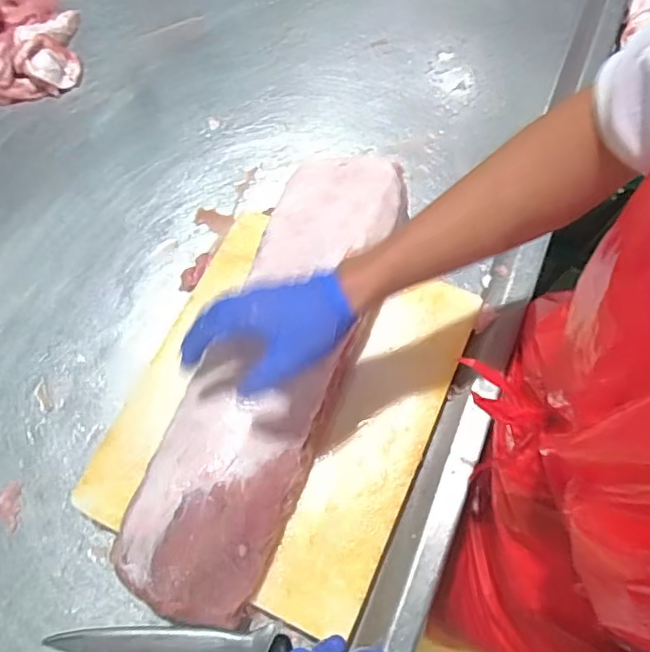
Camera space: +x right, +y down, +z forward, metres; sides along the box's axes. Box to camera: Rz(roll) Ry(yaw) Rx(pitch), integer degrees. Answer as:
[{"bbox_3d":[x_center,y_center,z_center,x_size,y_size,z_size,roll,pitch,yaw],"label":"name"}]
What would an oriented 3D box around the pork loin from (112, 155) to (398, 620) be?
[{"bbox_3d":[-0.047,0.028,0.575,0.136,0.068,0.490,19,72,9],"label":"pork loin"}]

